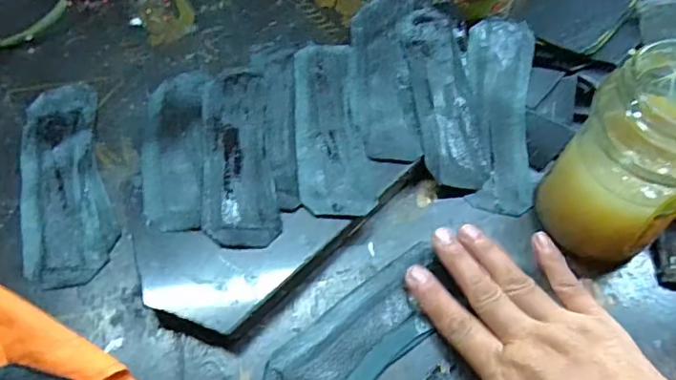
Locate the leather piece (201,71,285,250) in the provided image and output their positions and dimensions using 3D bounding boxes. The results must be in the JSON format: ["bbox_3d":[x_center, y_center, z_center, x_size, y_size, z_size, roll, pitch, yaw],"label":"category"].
[{"bbox_3d":[-0.070,-0.026,0.368,0.047,0.004,0.144,-7,59,-6],"label":"leather piece"}]

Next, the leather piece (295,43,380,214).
[{"bbox_3d":[-0.006,-0.049,0.381,0.049,0.004,0.148,-5,59,-4],"label":"leather piece"}]

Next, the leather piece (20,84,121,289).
[{"bbox_3d":[-0.198,-0.011,0.385,0.058,0.007,0.171,-16,60,-11],"label":"leather piece"}]

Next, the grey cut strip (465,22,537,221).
[{"bbox_3d":[0.122,-0.058,0.398,0.049,0.007,0.152,2,77,-1],"label":"grey cut strip"}]

